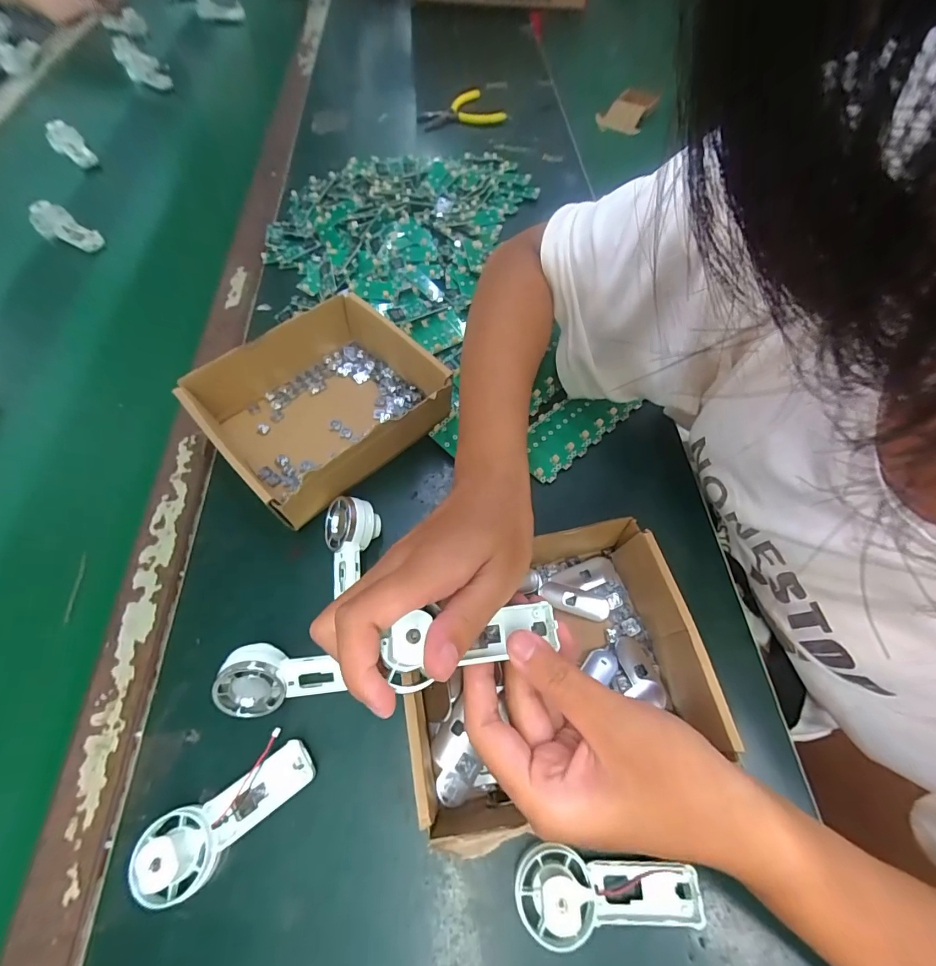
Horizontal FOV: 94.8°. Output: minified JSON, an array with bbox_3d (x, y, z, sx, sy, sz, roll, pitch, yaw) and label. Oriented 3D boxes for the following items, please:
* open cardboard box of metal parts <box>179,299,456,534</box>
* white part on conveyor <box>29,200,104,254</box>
[{"bbox_3d":[-0.116,-0.067,0.349,0.160,0.048,0.142,-39,68,-18],"label":"open cardboard box of metal parts"},{"bbox_3d":[-0.463,-0.295,0.499,0.078,0.024,0.031,26,64,-5],"label":"white part on conveyor"}]

